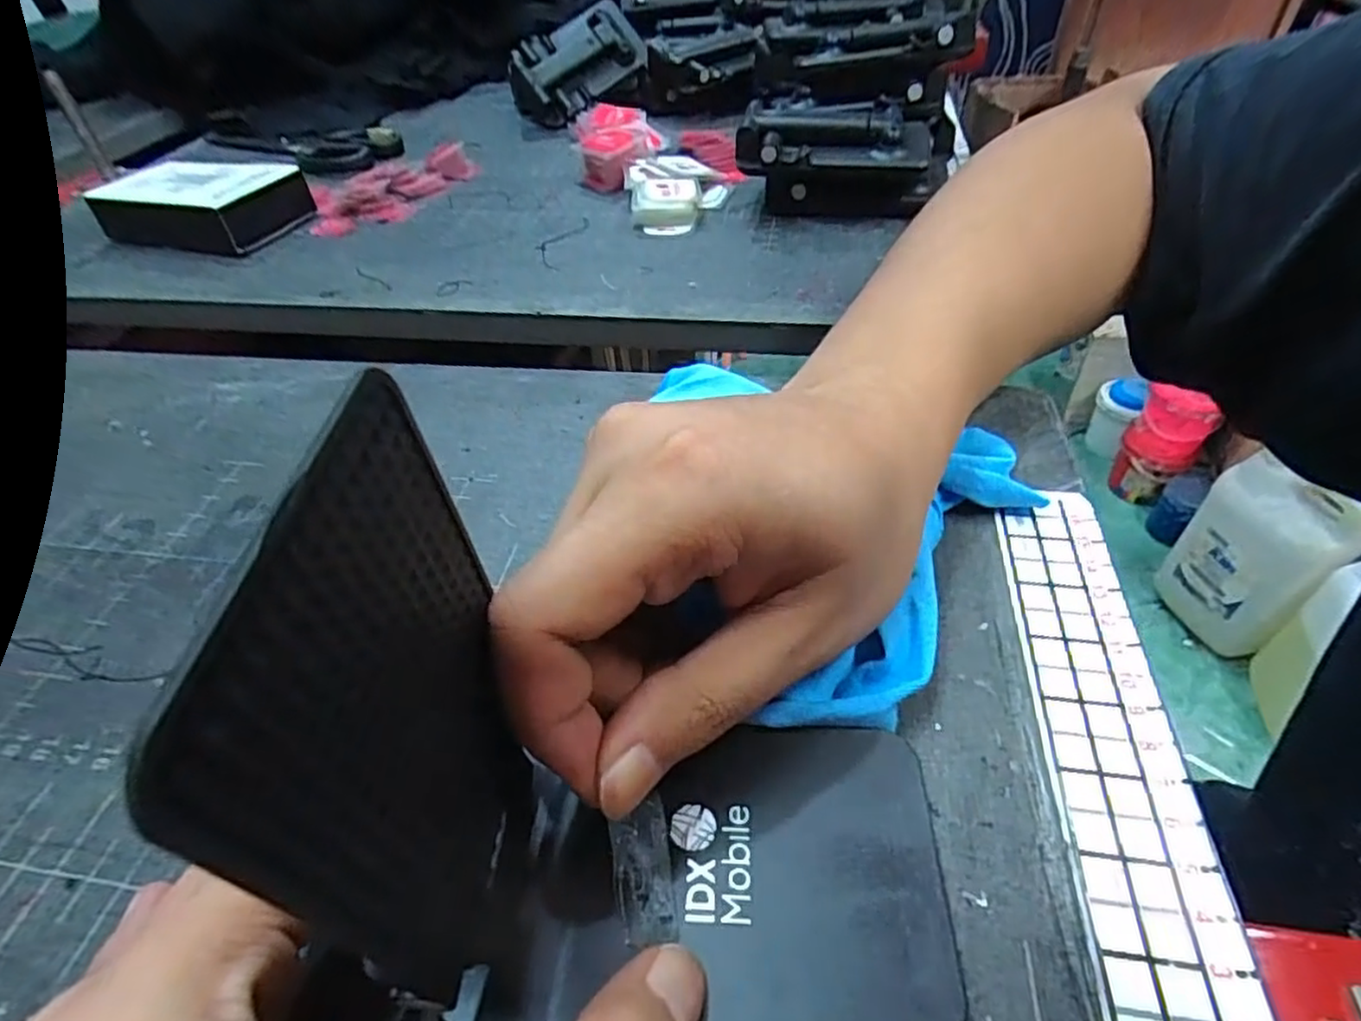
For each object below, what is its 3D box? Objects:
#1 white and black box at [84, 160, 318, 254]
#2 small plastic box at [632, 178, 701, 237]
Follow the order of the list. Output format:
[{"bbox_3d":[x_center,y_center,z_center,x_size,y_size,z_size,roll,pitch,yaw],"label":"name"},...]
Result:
[{"bbox_3d":[-0.313,-0.200,0.445,0.125,0.035,0.069,10,47,15],"label":"white and black box"},{"bbox_3d":[-0.010,-0.188,0.422,0.040,0.015,0.049,0,45,5],"label":"small plastic box"}]

